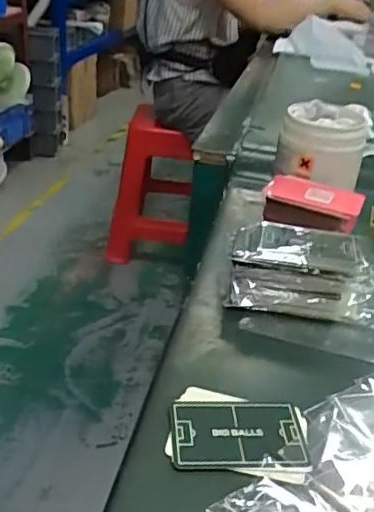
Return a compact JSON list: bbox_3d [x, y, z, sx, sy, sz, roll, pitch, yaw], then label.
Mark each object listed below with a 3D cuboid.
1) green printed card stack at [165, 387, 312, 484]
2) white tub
[{"bbox_3d":[0.033,0.111,0.363,0.086,0.006,0.064,7,30,4],"label":"green printed card stack"},{"bbox_3d":[0.154,-0.127,0.662,0.094,0.077,0.101,3,30,-2],"label":"white tub"}]

